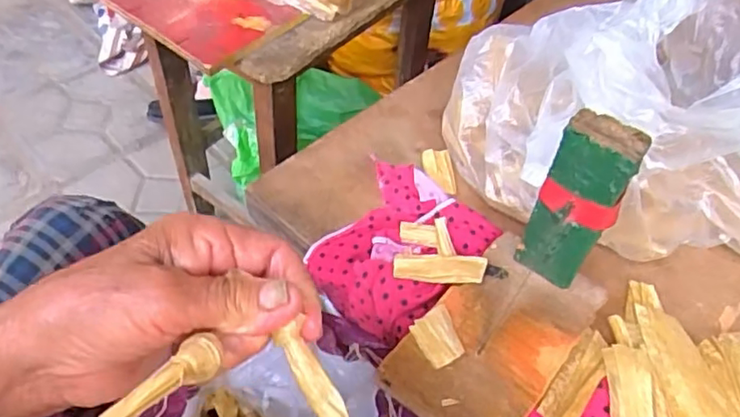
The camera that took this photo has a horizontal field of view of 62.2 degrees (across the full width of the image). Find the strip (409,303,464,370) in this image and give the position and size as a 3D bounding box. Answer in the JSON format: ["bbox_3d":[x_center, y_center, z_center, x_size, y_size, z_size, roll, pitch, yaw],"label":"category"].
[{"bbox_3d":[0.040,0.074,0.352,0.026,0.007,0.030,-25,56,-22],"label":"strip"}]

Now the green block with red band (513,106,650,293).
[{"bbox_3d":[0.116,0.004,0.351,0.039,0.127,0.022,32,56,21],"label":"green block with red band"}]

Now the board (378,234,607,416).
[{"bbox_3d":[0.075,0.077,0.362,0.076,0.013,0.132,35,57,23],"label":"board"}]

